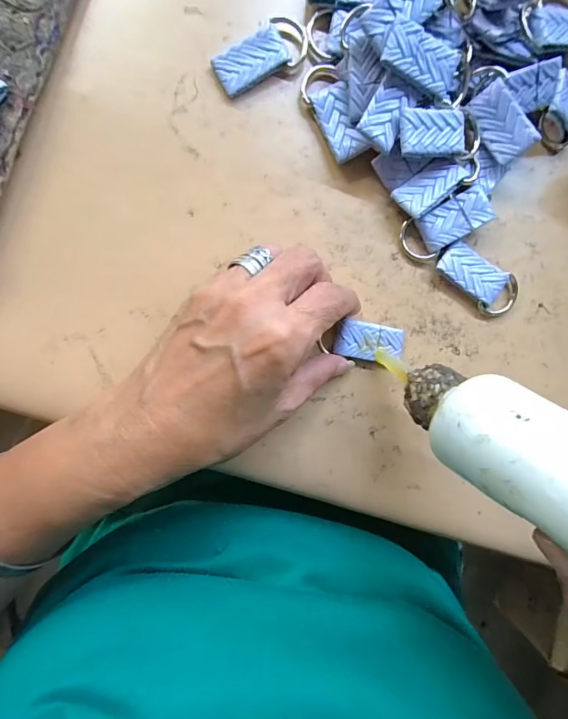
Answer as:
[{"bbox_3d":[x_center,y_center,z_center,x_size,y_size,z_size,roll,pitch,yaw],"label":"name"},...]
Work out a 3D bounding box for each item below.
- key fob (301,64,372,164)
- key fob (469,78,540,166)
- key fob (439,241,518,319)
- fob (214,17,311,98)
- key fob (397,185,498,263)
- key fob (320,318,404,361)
[{"bbox_3d":[0.026,-0.127,0.196,0.021,0.009,0.049,-27,95,-3],"label":"key fob"},{"bbox_3d":[0.110,-0.120,0.193,0.020,0.004,0.036,-33,89,31],"label":"key fob"},{"bbox_3d":[0.107,-0.044,0.209,0.049,0.007,0.024,33,90,-5],"label":"key fob"},{"bbox_3d":[-0.012,-0.153,0.192,0.048,0.007,0.022,-31,95,-3],"label":"fob"},{"bbox_3d":[0.087,-0.072,0.204,0.049,0.011,0.023,-27,95,-3],"label":"key fob"},{"bbox_3d":[0.046,-0.010,0.205,0.039,0.004,0.020,1,94,-10],"label":"key fob"}]

